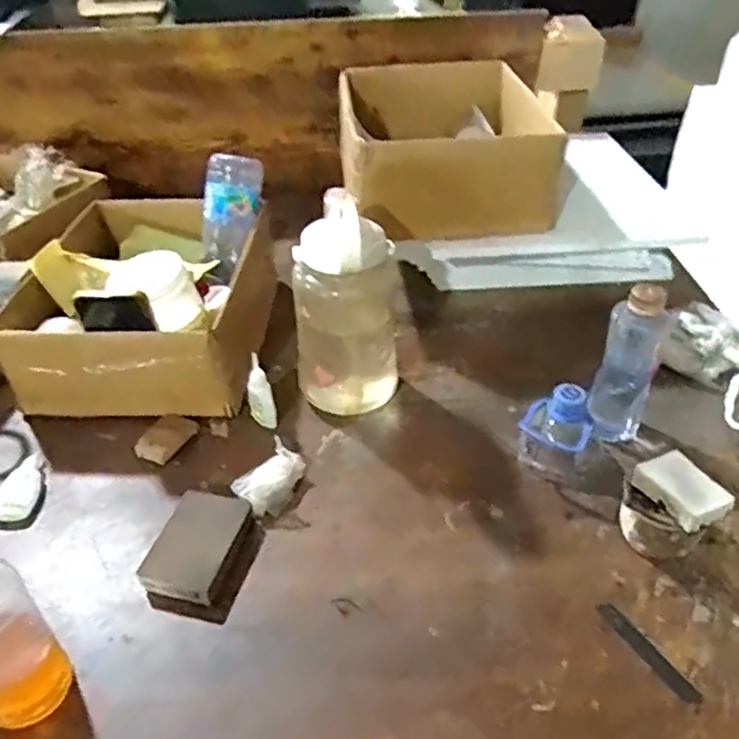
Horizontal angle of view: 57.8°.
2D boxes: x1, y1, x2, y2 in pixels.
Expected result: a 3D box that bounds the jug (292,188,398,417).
[{"bbox_3d":[-0.030,-0.057,0.713,0.113,0.251,0.104,-4,39,-3],"label":"jug"}]

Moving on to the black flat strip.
[{"bbox_3d":[0.229,0.231,0.550,0.016,0.004,0.097,-22,43,-23],"label":"black flat strip"}]

